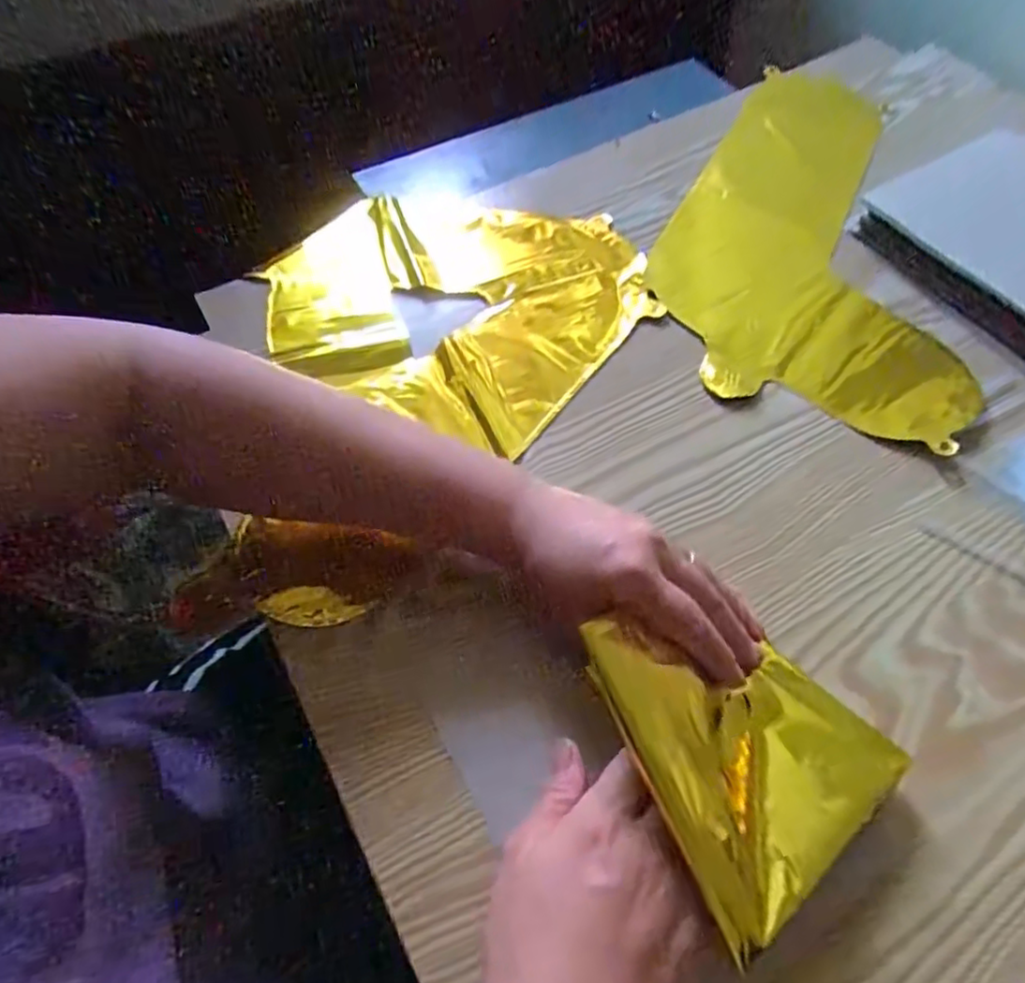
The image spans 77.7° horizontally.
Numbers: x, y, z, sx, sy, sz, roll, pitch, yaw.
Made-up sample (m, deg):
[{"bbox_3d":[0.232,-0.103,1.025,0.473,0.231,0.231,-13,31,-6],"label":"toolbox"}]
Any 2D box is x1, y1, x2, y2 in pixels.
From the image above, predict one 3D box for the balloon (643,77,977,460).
[{"bbox_3d":[0.247,-0.216,0.515,0.225,0.022,0.385,17,60,9],"label":"balloon"}]

